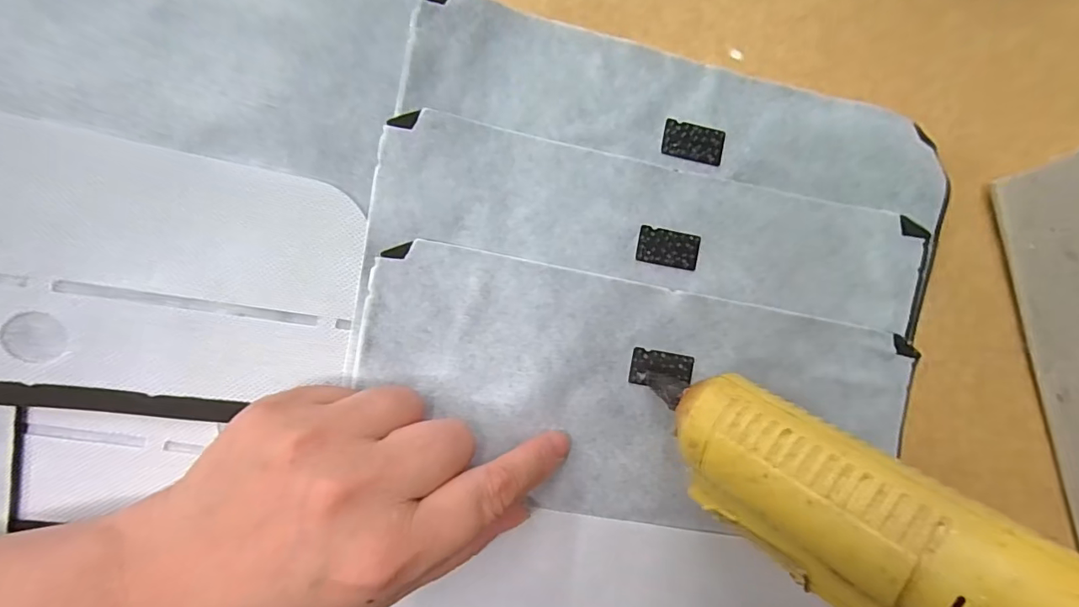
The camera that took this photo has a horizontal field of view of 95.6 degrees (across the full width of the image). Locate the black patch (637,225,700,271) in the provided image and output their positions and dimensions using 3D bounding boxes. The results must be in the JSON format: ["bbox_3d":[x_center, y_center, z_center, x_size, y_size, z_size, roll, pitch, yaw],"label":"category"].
[{"bbox_3d":[0.059,-0.025,0.219,0.029,0.004,0.016,9,89,-9],"label":"black patch"}]

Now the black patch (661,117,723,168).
[{"bbox_3d":[0.071,-0.073,0.221,0.029,0.004,0.016,10,89,-9],"label":"black patch"}]

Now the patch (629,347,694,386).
[{"bbox_3d":[0.055,0.029,0.216,0.029,0.004,0.015,8,89,-9],"label":"patch"}]

